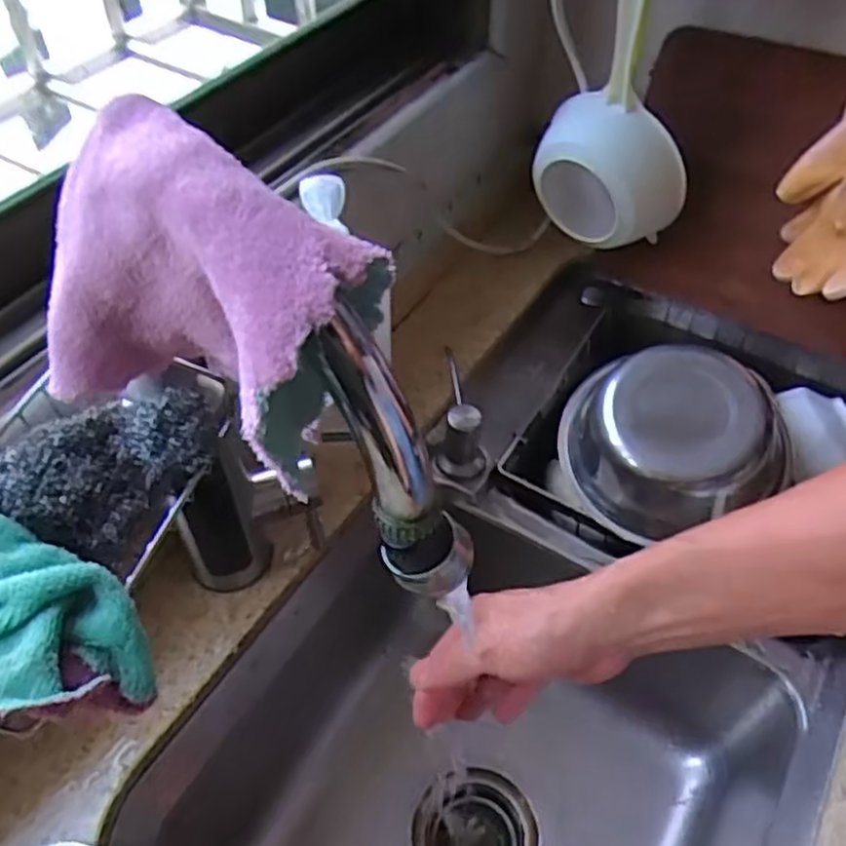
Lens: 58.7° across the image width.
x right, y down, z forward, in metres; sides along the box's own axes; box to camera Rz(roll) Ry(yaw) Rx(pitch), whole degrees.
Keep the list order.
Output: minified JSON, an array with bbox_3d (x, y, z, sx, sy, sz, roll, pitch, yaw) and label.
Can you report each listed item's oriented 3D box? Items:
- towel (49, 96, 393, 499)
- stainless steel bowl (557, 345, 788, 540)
[{"bbox_3d":[-0.075,-0.044,0.266,0.130,0.088,0.072,25,55,19],"label":"towel"},{"bbox_3d":[0.202,0.014,0.620,0.179,0.092,0.143,26,54,19],"label":"stainless steel bowl"}]

